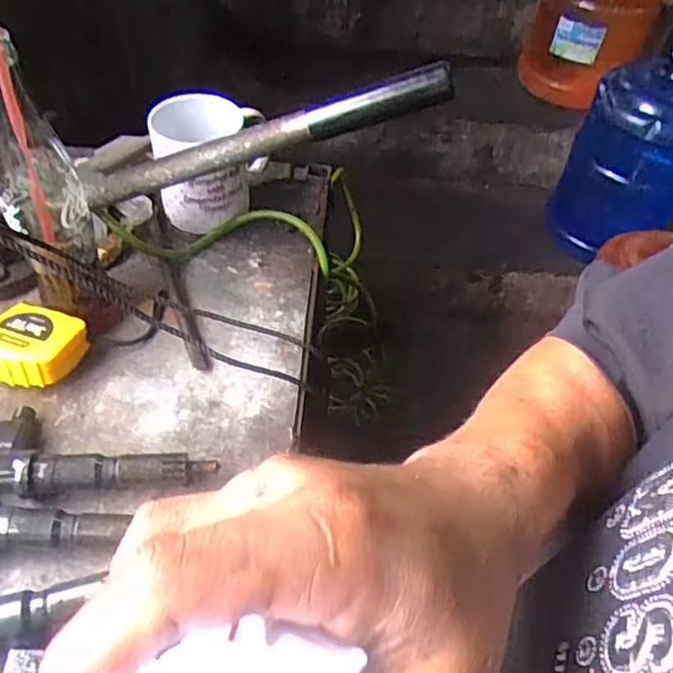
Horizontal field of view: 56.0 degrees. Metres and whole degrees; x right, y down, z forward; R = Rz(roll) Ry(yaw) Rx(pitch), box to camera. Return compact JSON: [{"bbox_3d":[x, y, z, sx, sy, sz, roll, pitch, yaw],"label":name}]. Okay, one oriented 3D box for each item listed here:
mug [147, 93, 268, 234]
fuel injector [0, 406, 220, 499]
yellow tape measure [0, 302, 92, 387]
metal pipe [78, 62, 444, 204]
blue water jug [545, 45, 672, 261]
[{"bbox_3d":[-0.116,-0.157,0.583,0.100,0.095,0.083,-1,49,-7],"label":"mug"},{"bbox_3d":[-0.185,0.076,0.420,0.198,0.026,0.063,-2,49,-8],"label":"fuel injector"},{"bbox_3d":[-0.223,0.009,0.470,0.063,0.039,0.063,16,49,8],"label":"yellow tape measure"},{"bbox_3d":[-0.057,-0.136,0.446,0.276,0.024,0.019,-12,46,17],"label":"metal pipe"},{"bbox_3d":[0.619,-0.373,1.282,0.243,0.460,0.242,30,53,20],"label":"blue water jug"}]

